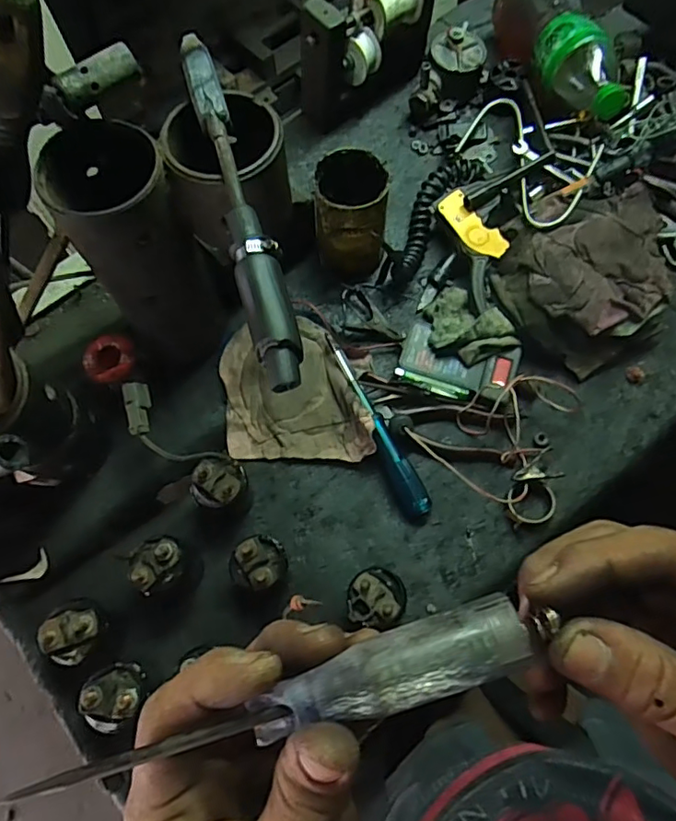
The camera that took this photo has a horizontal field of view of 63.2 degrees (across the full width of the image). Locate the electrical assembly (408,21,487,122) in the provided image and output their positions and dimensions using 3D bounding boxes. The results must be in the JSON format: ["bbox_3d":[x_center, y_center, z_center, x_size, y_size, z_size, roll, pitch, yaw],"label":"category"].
[{"bbox_3d":[0.138,-0.408,0.674,0.065,0.064,0.101,23,72,10],"label":"electrical assembly"}]

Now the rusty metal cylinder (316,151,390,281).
[{"bbox_3d":[0.016,-0.197,0.576,0.074,0.115,0.083,-2,70,1],"label":"rusty metal cylinder"}]

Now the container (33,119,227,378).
[{"bbox_3d":[-0.171,-0.126,0.487,0.092,0.229,0.093,-29,72,-9],"label":"container"}]

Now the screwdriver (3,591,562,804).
[{"bbox_3d":[-0.014,0.094,0.176,0.173,0.017,0.022,-20,70,2],"label":"screwdriver"}]

